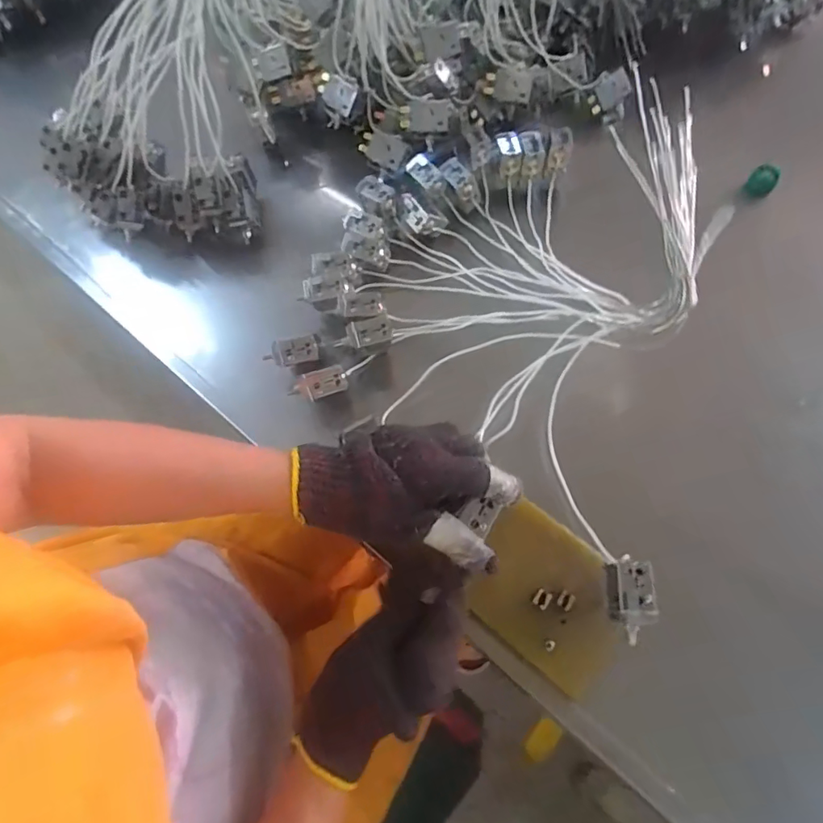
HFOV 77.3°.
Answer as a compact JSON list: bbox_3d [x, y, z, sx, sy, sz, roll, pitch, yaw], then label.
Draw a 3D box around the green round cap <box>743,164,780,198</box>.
[{"bbox_3d":[0.410,-0.268,0.601,0.029,0.027,0.029,-1,62,1],"label":"green round cap"}]

